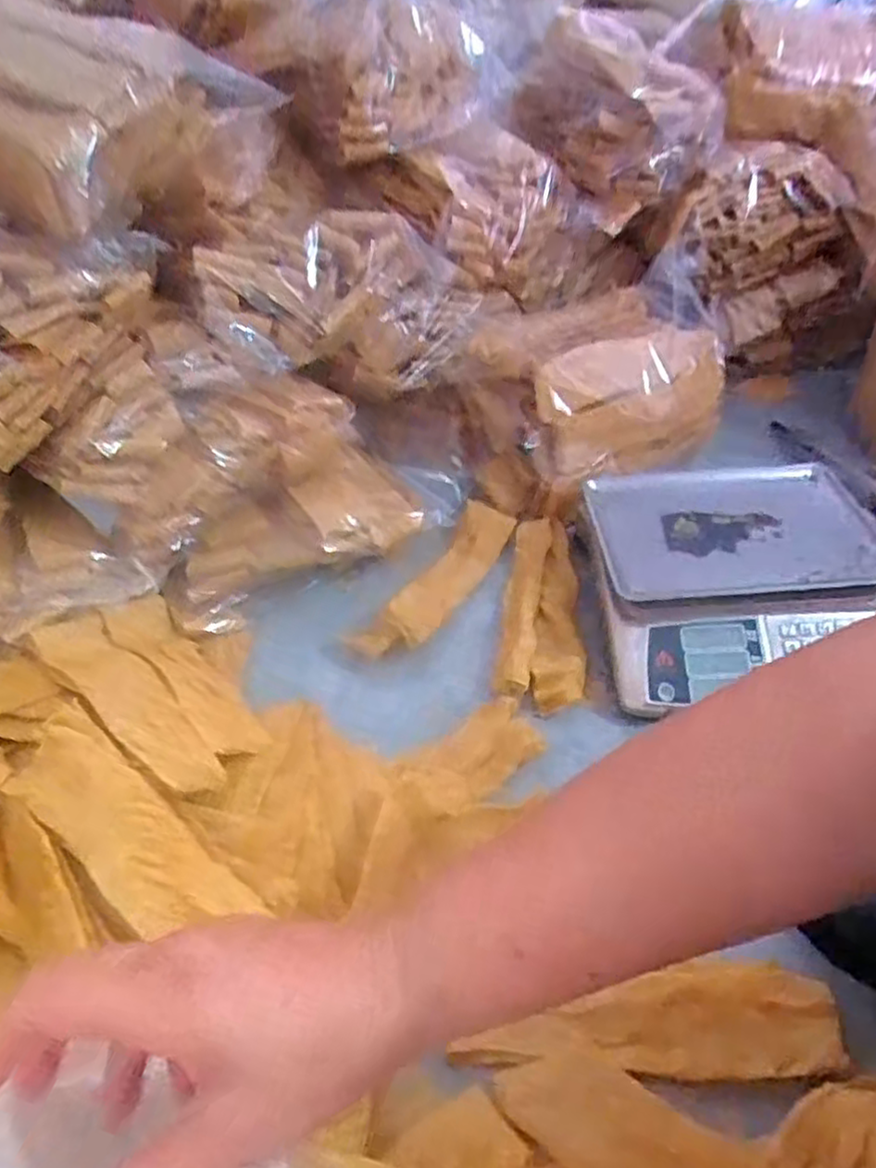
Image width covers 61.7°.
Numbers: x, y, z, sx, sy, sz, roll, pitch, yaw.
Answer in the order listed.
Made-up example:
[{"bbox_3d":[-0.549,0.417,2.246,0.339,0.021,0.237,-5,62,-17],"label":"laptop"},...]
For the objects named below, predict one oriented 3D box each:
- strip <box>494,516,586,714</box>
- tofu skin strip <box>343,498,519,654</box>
[{"bbox_3d":[0.139,0.029,0.953,0.099,0.024,0.317,4,43,9],"label":"strip"},{"bbox_3d":[0.006,-0.008,0.991,0.082,0.054,0.318,21,48,25],"label":"tofu skin strip"}]

